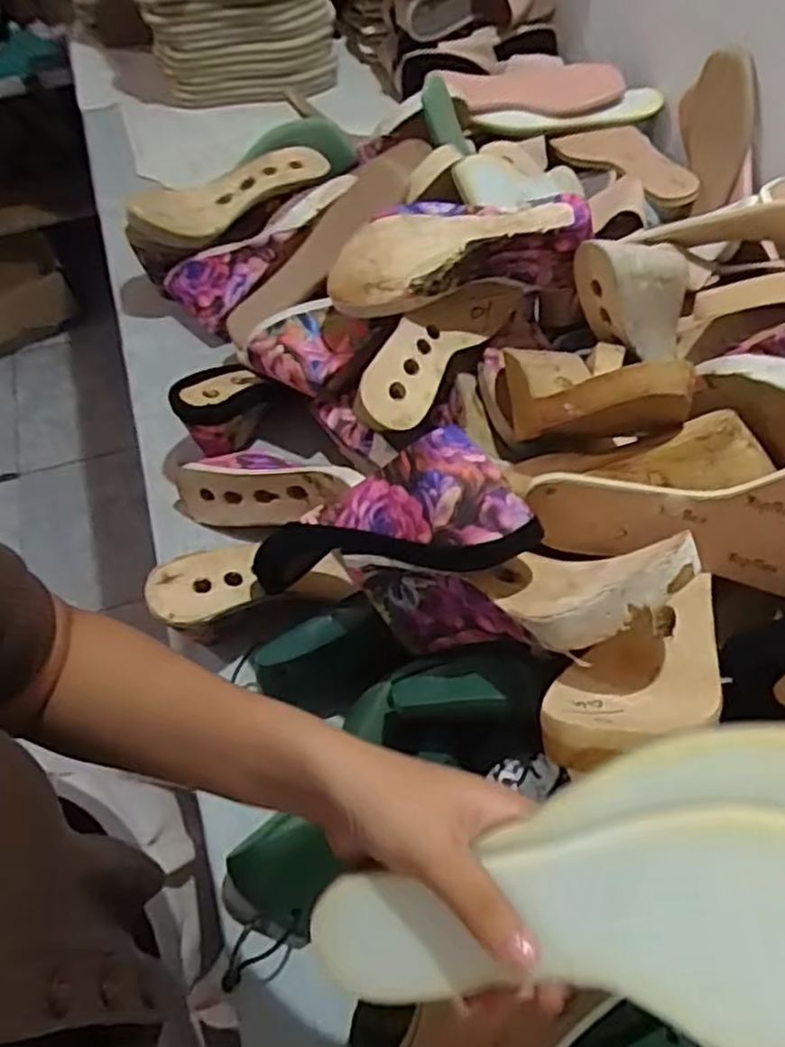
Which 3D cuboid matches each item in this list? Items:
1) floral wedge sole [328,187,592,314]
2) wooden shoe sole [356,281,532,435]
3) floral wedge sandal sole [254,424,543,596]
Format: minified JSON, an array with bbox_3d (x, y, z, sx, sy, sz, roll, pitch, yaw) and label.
[{"bbox_3d":[0.054,-0.237,0.631,0.218,0.072,0.091,-2,58,0],"label":"floral wedge sole"},{"bbox_3d":[0.041,-0.163,0.647,0.068,0.058,0.240,45,53,-9],"label":"wooden shoe sole"},{"bbox_3d":[0.001,-0.001,0.475,0.180,0.067,0.073,-14,50,35],"label":"floral wedge sandal sole"}]

